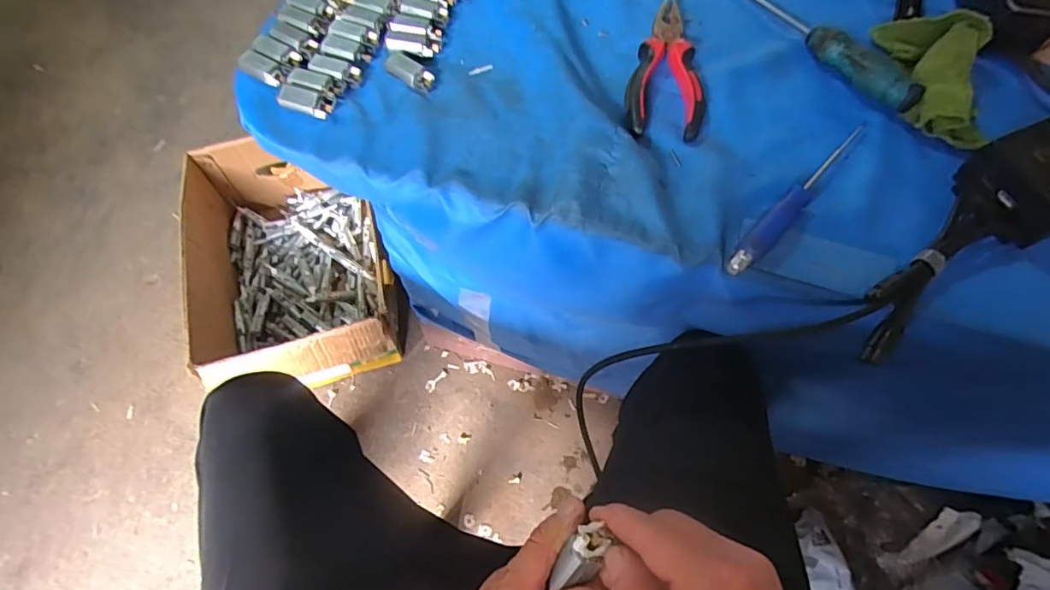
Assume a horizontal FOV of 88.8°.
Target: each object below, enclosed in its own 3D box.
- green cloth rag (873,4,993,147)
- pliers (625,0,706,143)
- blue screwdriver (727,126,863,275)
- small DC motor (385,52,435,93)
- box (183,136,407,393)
[{"bbox_3d":[0.360,-0.191,0.460,0.072,0.036,0.136,4,64,-2],"label":"green cloth rag"},{"bbox_3d":[0.122,-0.199,0.464,0.062,0.018,0.151,8,64,1],"label":"pliers"},{"bbox_3d":[0.212,-0.077,0.414,0.019,0.014,0.188,42,69,15],"label":"blue screwdriver"},{"bbox_3d":[-0.099,-0.193,0.461,0.046,0.010,0.021,35,67,13],"label":"small DC motor"},{"bbox_3d":[-0.427,-0.054,1.002,0.339,0.205,0.473,-14,66,-10],"label":"box"}]

